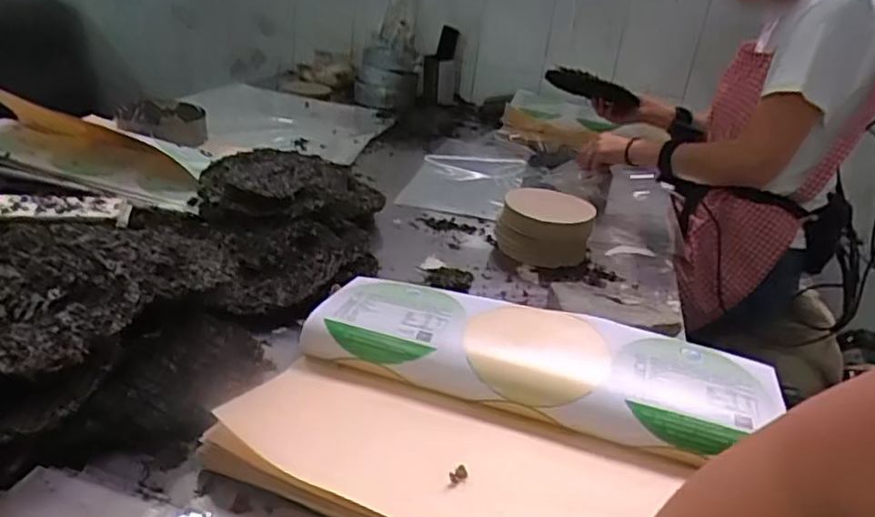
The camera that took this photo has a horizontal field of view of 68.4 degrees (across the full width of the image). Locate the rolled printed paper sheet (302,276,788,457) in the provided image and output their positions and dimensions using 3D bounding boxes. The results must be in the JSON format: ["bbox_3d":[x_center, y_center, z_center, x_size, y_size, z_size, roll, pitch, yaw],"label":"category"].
[{"bbox_3d":[0.103,0.099,0.697,0.476,0.029,0.160,11,35,12],"label":"rolled printed paper sheet"}]

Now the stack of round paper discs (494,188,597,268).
[{"bbox_3d":[0.171,-0.053,1.033,0.150,0.095,0.131,9,26,2],"label":"stack of round paper discs"}]

